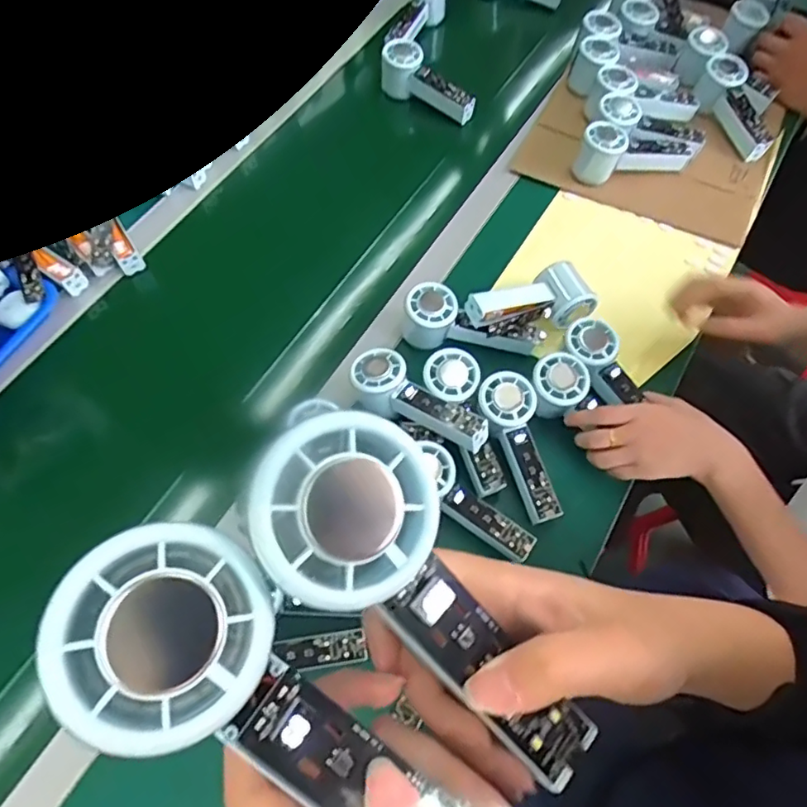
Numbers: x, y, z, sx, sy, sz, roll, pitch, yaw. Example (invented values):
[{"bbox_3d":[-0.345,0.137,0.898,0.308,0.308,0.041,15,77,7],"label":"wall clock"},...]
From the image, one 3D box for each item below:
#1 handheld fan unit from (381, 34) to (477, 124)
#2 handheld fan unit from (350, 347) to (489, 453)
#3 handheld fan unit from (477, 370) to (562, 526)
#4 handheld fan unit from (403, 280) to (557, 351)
[{"bbox_3d":[0.037,-0.463,0.814,0.150,0.056,0.047,33,68,14],"label":"handheld fan unit"},{"bbox_3d":[0.014,-0.001,0.576,0.157,0.043,0.057,36,69,15],"label":"handheld fan unit"},{"bbox_3d":[0.119,0.043,0.573,0.055,0.029,0.151,-16,81,-9],"label":"handheld fan unit"},{"bbox_3d":[0.082,-0.093,0.637,0.158,0.049,0.054,5,64,1],"label":"handheld fan unit"}]

